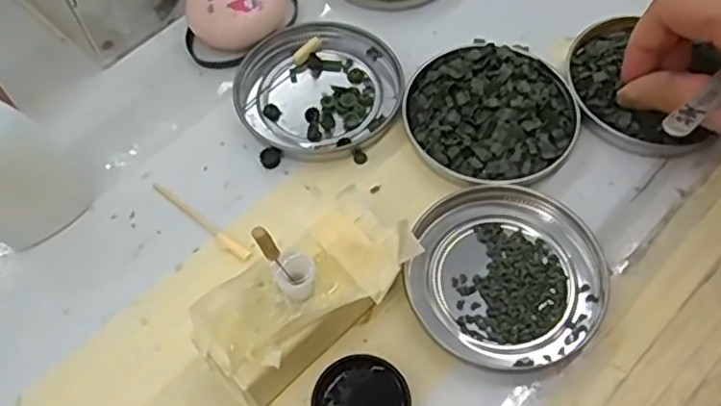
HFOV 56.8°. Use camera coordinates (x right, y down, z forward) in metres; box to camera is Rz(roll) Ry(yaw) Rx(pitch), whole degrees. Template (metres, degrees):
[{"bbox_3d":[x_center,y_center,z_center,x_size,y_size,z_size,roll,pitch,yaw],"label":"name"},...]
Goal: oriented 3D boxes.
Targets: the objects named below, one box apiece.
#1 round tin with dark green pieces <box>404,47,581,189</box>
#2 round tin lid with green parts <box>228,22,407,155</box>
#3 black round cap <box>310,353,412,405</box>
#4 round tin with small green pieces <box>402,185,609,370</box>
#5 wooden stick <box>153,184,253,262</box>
[{"bbox_3d":[0.060,-0.041,0.307,0.077,0.015,0.071,-1,60,1],"label":"round tin with dark green pieces"},{"bbox_3d":[-0.021,-0.057,0.324,0.077,0.008,0.074,-1,60,1],"label":"round tin lid with green parts"},{"bbox_3d":[0.000,0.075,0.248,0.035,0.007,0.035,-1,60,1],"label":"black round cap"},{"bbox_3d":[0.059,0.028,0.270,0.077,0.010,0.073,-1,60,1],"label":"round tin with small green pieces"},{"bbox_3d":[-0.071,0.007,0.291,0.060,0.004,0.005,34,66,19],"label":"wooden stick"}]

